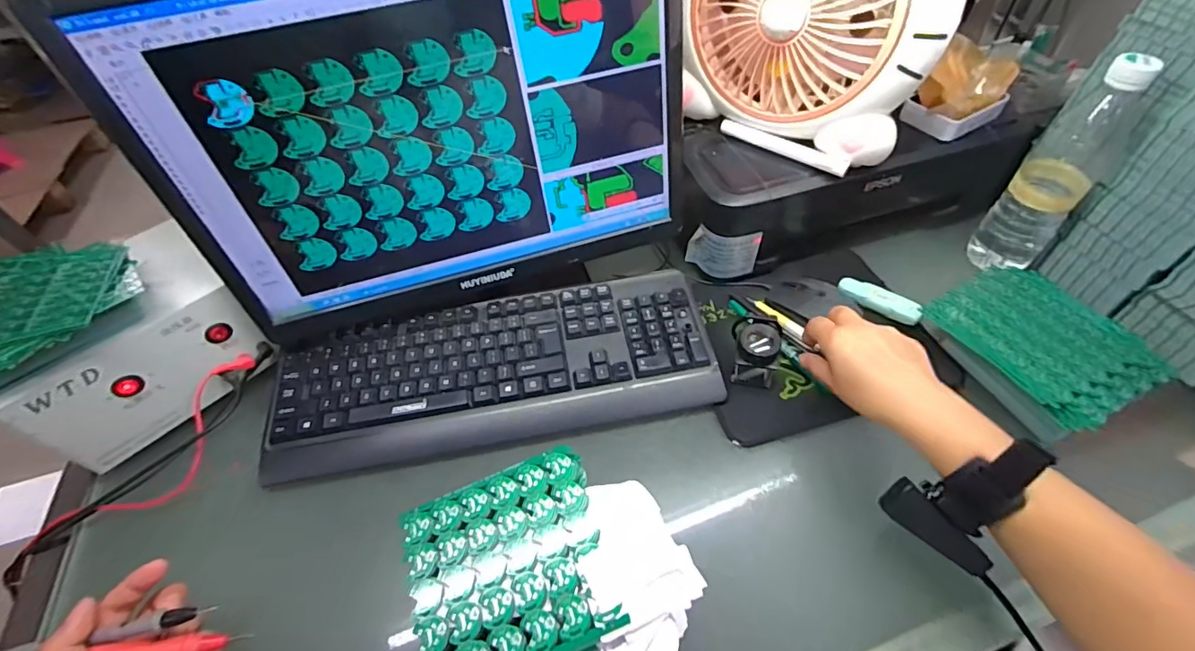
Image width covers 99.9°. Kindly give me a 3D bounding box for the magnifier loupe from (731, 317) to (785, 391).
[{"bbox_3d":[0.157,0.024,0.501,0.049,0.054,0.056,15,53,15],"label":"magnifier loupe"}]

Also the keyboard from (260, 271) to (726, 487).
[{"bbox_3d":[-0.104,0.045,0.512,0.438,0.036,0.159,-10,50,-4],"label":"keyboard"}]

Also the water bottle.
[{"bbox_3d":[0.478,-0.154,0.526,0.068,0.233,0.079,34,60,28],"label":"water bottle"}]

